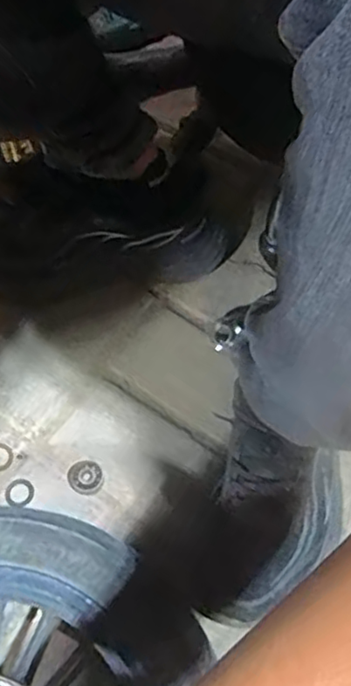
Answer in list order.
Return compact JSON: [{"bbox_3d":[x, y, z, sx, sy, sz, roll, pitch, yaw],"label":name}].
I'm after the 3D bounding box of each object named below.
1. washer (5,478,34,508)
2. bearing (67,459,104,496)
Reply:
[{"bbox_3d":[-0.140,0.134,0.567,0.026,0.004,0.025,0,62,1],"label":"washer"},{"bbox_3d":[-0.081,0.121,0.571,0.030,0.004,0.033,0,62,1],"label":"bearing"}]

